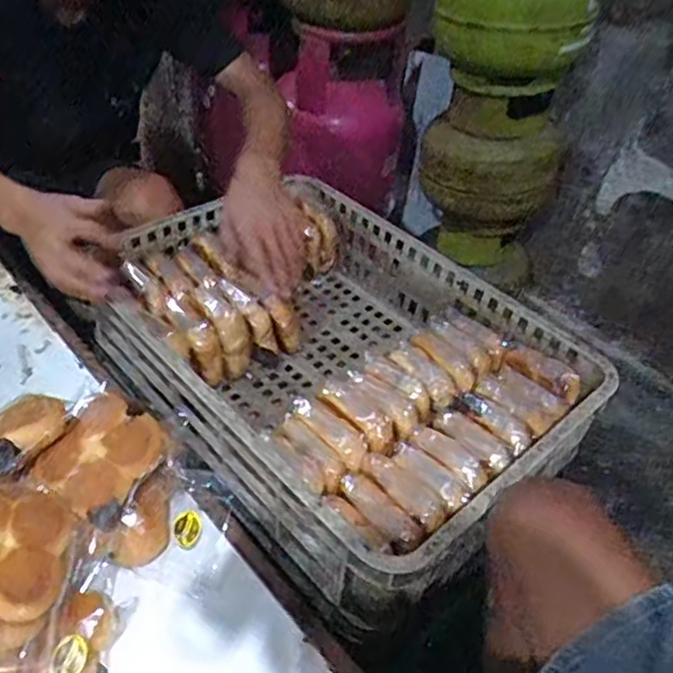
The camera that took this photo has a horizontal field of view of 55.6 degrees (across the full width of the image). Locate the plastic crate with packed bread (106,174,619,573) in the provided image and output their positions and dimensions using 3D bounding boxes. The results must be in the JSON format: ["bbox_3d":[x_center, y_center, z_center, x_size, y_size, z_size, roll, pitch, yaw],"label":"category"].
[{"bbox_3d":[-0.014,0.021,0.848,0.403,0.143,0.609,-30,54,-34],"label":"plastic crate with packed bread"}]

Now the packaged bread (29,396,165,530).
[{"bbox_3d":[-0.240,0.125,0.663,0.100,0.045,0.114,29,63,14],"label":"packaged bread"}]

